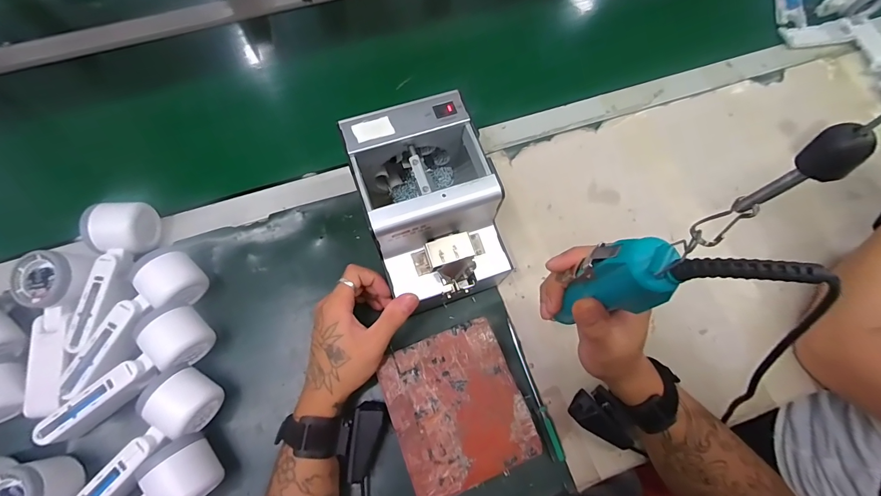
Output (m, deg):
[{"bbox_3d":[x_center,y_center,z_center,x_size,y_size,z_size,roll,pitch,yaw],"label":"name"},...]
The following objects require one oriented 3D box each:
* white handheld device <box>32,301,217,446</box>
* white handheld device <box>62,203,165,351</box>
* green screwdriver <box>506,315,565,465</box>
[{"bbox_3d":[-0.329,0.126,0.407,0.166,0.052,0.067,-34,76,-12],"label":"white handheld device"},{"bbox_3d":[-0.373,0.026,0.426,0.057,0.049,0.166,8,72,1],"label":"white handheld device"},{"bbox_3d":[0.104,0.153,0.427,0.009,0.011,0.151,-16,73,-7],"label":"green screwdriver"}]

